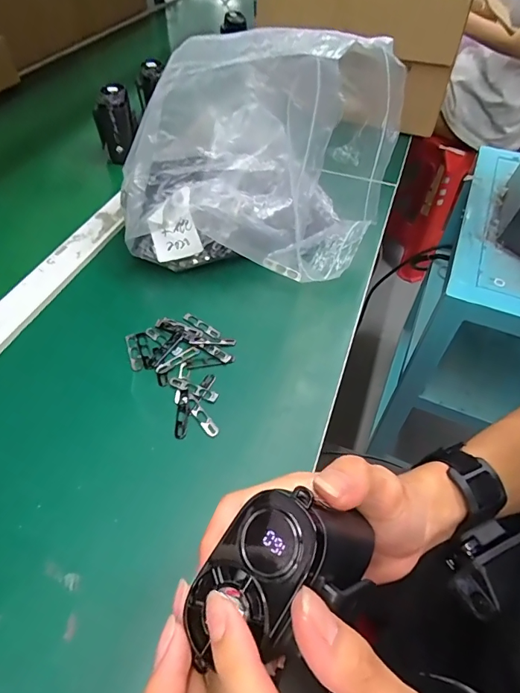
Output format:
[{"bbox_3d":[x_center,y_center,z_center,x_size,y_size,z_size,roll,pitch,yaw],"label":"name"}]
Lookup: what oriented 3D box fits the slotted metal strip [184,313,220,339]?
[{"bbox_3d":[-0.056,-0.021,0.413,0.043,0.004,0.010,32,56,21],"label":"slotted metal strip"}]

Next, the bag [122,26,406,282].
[{"bbox_3d":[0.008,-0.194,0.424,0.227,0.205,0.191,15,51,9],"label":"bag"}]

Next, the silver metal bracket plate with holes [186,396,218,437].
[{"bbox_3d":[-0.048,0.057,0.348,0.010,0.004,0.041,-29,58,-24],"label":"silver metal bracket plate with holes"}]

